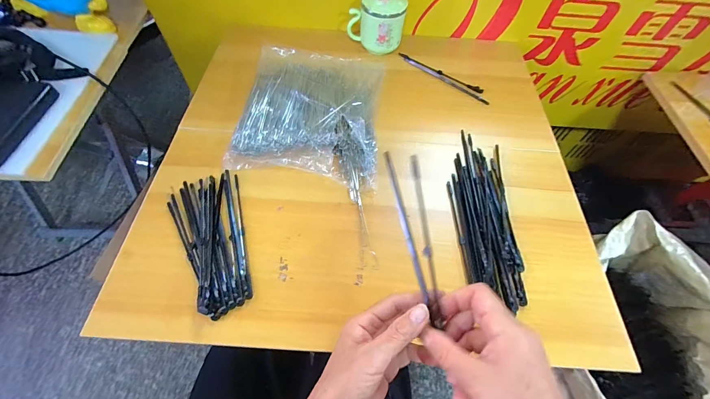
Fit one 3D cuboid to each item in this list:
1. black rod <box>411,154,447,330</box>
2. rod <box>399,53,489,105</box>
[{"bbox_3d":[0.064,0.033,0.278,0.008,0.005,0.152,-4,80,-7],"label":"black rod"},{"bbox_3d":[0.161,-0.227,0.559,0.192,0.010,0.029,39,64,18],"label":"rod"}]

